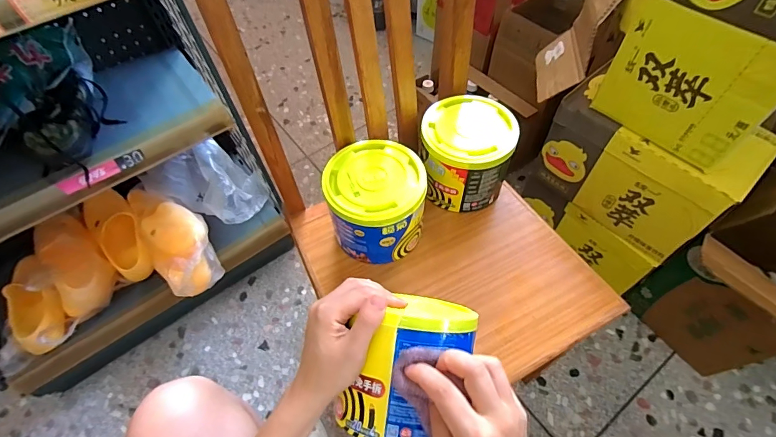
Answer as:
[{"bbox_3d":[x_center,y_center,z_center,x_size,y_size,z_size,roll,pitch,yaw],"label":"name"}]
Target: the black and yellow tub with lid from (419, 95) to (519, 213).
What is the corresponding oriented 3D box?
[{"bbox_3d":[0.117,-0.097,0.601,0.128,0.117,0.130,-1,57,2],"label":"black and yellow tub with lid"}]

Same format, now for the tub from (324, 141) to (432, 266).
[{"bbox_3d":[-0.017,-0.021,0.562,0.128,0.118,0.136,-1,57,2],"label":"tub"}]

